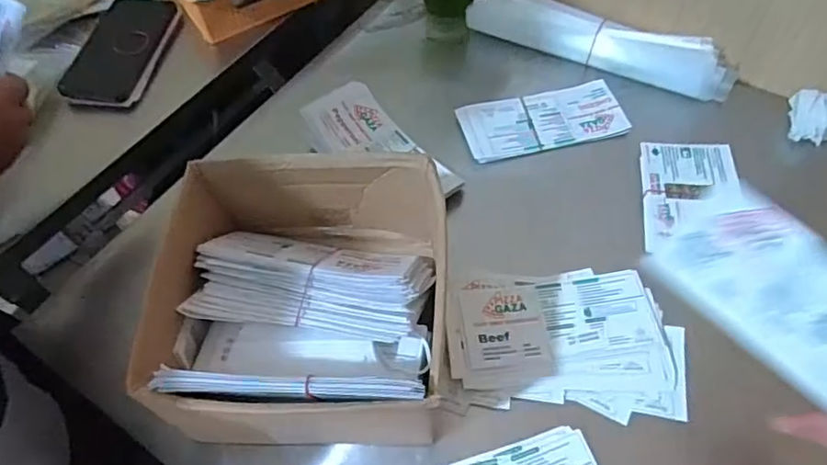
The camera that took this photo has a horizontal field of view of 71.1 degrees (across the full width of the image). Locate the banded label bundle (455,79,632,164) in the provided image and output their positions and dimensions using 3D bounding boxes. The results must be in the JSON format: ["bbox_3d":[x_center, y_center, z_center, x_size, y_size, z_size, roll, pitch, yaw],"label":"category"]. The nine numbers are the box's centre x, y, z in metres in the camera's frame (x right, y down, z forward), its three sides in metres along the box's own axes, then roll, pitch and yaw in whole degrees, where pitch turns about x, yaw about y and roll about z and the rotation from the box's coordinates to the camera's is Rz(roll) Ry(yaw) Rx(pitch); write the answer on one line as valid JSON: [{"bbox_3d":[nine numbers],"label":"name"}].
[{"bbox_3d":[0.126,-0.113,0.572,0.156,0.011,0.075,-13,57,-4],"label":"banded label bundle"}]

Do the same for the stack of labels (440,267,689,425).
[{"bbox_3d":[0.115,0.080,0.446,0.173,0.007,0.113,1,58,5],"label":"stack of labels"}]

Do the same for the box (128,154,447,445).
[{"bbox_3d":[-0.072,0.045,0.418,0.183,0.114,0.171,-2,57,3],"label":"box"}]

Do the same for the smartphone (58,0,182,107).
[{"bbox_3d":[-0.333,-0.213,0.666,0.083,0.012,0.165,13,62,-4],"label":"smartphone"}]

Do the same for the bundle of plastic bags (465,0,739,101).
[{"bbox_3d":[0.192,-0.206,0.600,0.270,0.049,0.050,23,62,18],"label":"bundle of plastic bags"}]

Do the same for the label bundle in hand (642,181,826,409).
[{"bbox_3d":[0.225,0.038,0.351,0.076,0.009,0.142,-50,59,17],"label":"label bundle in hand"}]

